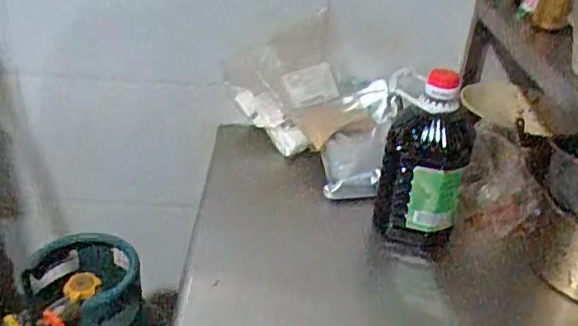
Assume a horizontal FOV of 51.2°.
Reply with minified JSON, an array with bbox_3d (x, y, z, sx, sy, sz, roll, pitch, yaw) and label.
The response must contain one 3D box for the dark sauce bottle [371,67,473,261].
[{"bbox_3d":[0.208,0.014,0.929,0.108,0.273,0.107,-6,32,-16],"label":"dark sauce bottle"}]

